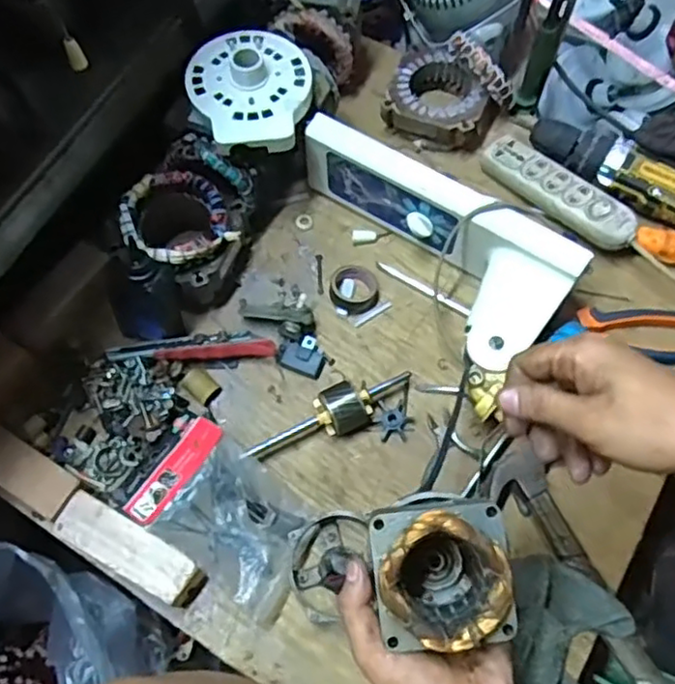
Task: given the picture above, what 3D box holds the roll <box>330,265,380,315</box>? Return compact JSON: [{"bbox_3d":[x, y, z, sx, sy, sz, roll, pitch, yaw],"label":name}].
[{"bbox_3d":[0.017,-0.055,0.655,0.049,0.018,0.053,0,66,1],"label":"roll"}]

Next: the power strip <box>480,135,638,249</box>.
[{"bbox_3d":[0.226,-0.157,0.673,0.049,0.032,0.173,-41,72,-16],"label":"power strip"}]

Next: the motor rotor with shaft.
[{"bbox_3d":[-0.005,0.068,0.594,0.163,0.043,0.040,-22,68,-9],"label":"motor rotor with shaft"}]

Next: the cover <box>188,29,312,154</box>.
[{"bbox_3d":[-0.081,-0.236,0.621,0.116,0.056,0.134,-11,66,-4],"label":"cover"}]

